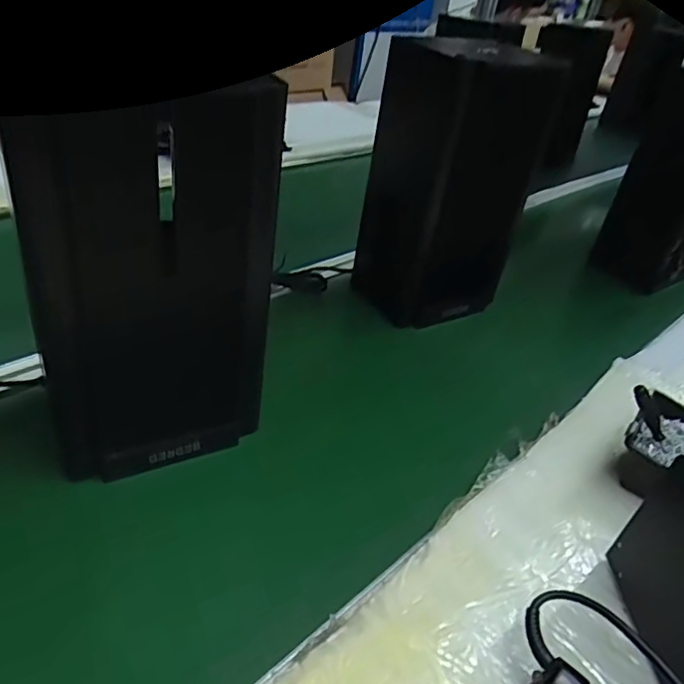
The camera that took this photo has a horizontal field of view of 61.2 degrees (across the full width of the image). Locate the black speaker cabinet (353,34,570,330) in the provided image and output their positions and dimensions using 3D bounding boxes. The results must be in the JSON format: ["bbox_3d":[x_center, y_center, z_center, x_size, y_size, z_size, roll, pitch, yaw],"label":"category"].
[{"bbox_3d":[0.150,-0.210,0.823,0.176,0.385,0.146,-18,43,-34],"label":"black speaker cabinet"}]

